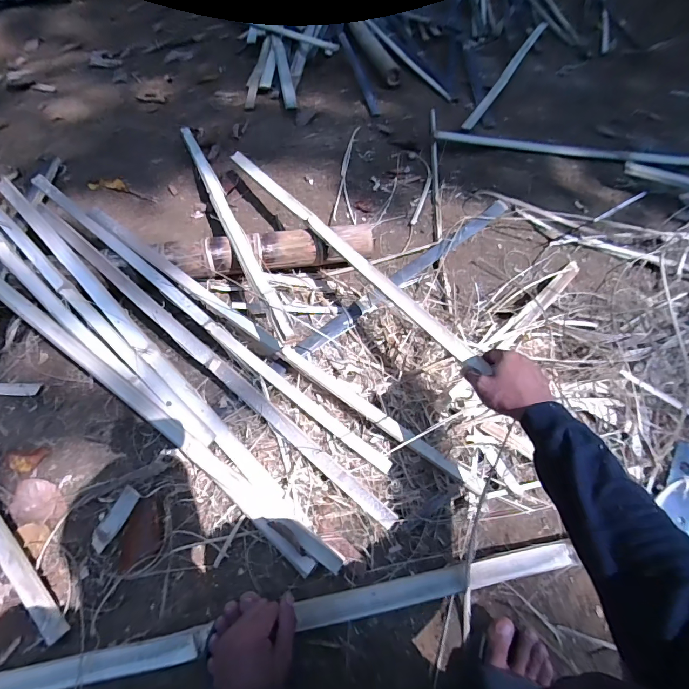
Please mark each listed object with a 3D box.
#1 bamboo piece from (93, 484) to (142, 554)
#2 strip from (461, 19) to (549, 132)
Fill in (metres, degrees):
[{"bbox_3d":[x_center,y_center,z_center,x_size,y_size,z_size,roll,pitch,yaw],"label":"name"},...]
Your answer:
[{"bbox_3d":[-0.354,0.268,0.588,0.030,0.011,0.097,29,79,15],"label":"bamboo piece"},{"bbox_3d":[0.602,-0.997,1.360,0.040,0.014,0.913,27,66,13],"label":"strip"}]

